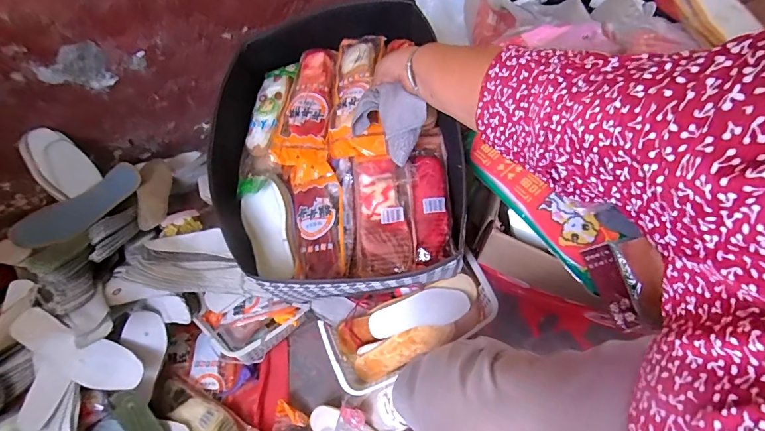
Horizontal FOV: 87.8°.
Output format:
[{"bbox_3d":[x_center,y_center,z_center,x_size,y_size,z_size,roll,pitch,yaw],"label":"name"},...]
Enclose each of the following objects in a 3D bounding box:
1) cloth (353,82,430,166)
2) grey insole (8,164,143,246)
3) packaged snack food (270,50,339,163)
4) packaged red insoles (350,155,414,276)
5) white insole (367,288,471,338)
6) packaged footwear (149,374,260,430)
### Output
[{"bbox_3d":[0.011,-0.137,0.571,0.095,0.091,0.023,28,24,5],"label":"cloth"},{"bbox_3d":[-0.584,-0.014,0.775,0.238,0.045,0.071,-40,66,-17],"label":"grey insole"},{"bbox_3d":[-0.119,-0.183,0.647,0.084,0.031,0.222,4,62,6],"label":"packaged snack food"},{"bbox_3d":[-0.007,-0.008,0.576,0.099,0.039,0.165,-3,73,3],"label":"packaged red insoles"},{"bbox_3d":[0.063,0.166,0.691,0.175,0.017,0.061,-11,61,-2],"label":"white insole"},{"bbox_3d":[-0.304,0.362,0.685,0.223,0.020,0.085,29,67,19],"label":"packaged footwear"}]

